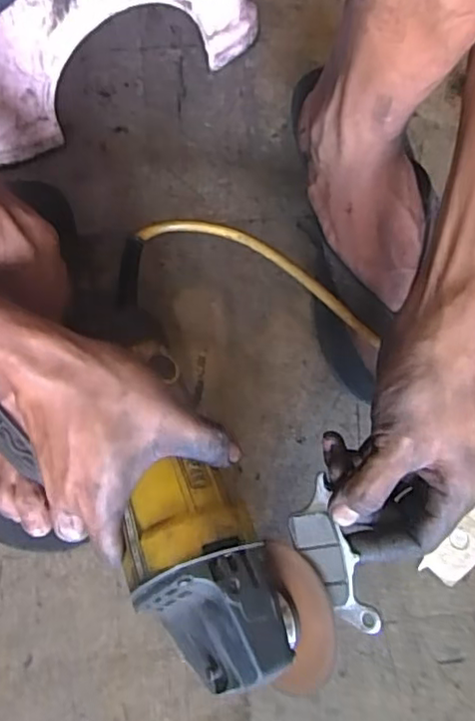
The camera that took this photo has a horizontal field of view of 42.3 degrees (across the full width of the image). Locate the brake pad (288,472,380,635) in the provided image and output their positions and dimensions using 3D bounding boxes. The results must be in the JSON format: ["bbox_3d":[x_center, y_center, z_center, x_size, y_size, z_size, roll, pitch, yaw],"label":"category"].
[{"bbox_3d":[0.048,0.106,0.327,0.028,0.005,0.080,-25,75,17],"label":"brake pad"}]

